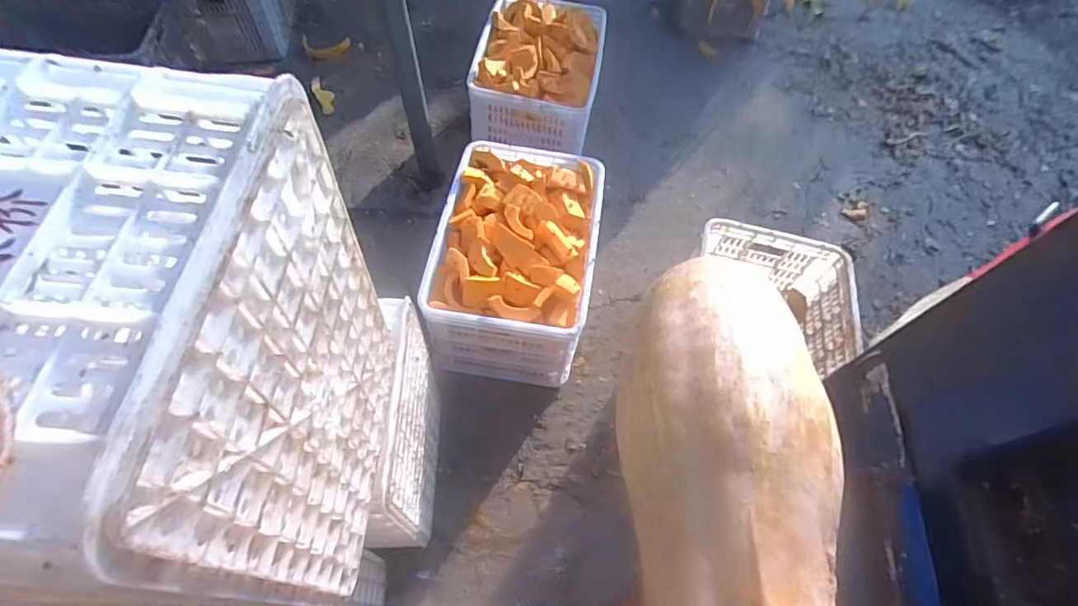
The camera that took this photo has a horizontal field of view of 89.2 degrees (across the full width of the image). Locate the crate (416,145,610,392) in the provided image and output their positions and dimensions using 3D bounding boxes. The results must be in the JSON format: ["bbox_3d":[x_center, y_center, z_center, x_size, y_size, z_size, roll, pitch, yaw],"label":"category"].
[{"bbox_3d":[-0.043,-0.106,1.357,0.358,0.269,0.528,8,58,5],"label":"crate"}]

